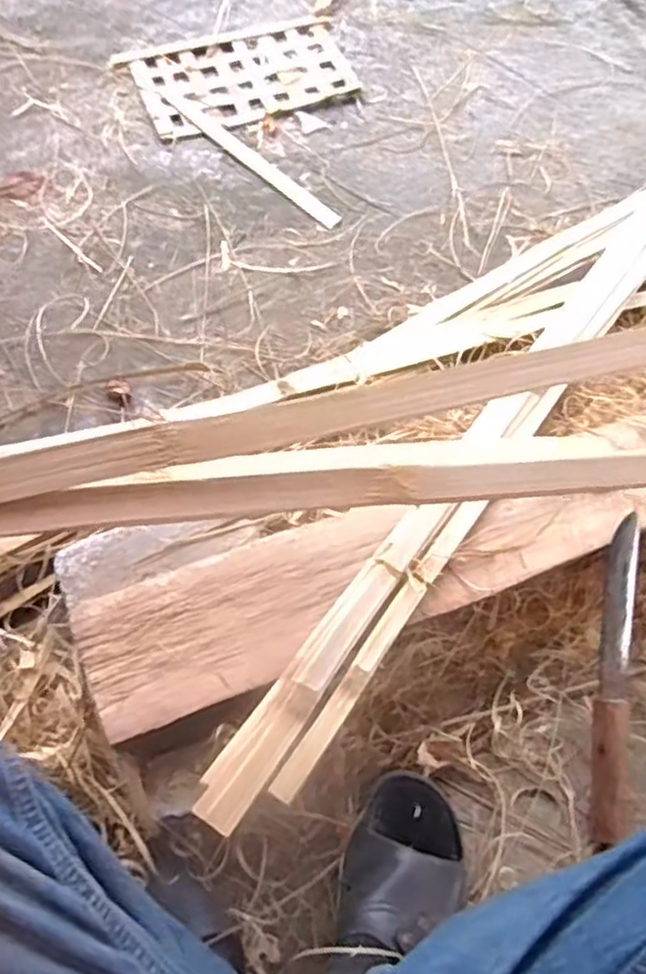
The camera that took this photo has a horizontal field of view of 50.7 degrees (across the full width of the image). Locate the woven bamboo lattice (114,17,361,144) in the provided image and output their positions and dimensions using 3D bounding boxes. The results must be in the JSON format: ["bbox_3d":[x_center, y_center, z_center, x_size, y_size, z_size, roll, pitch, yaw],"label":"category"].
[{"bbox_3d":[-0.134,-0.694,1.146,0.355,0.010,0.231,-18,67,-11],"label":"woven bamboo lattice"}]

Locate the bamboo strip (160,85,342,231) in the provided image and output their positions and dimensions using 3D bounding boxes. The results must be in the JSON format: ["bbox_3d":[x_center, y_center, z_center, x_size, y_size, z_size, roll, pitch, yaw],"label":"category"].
[{"bbox_3d":[-0.120,-0.525,1.079,0.033,0.010,0.401,-42,74,-19],"label":"bamboo strip"}]

